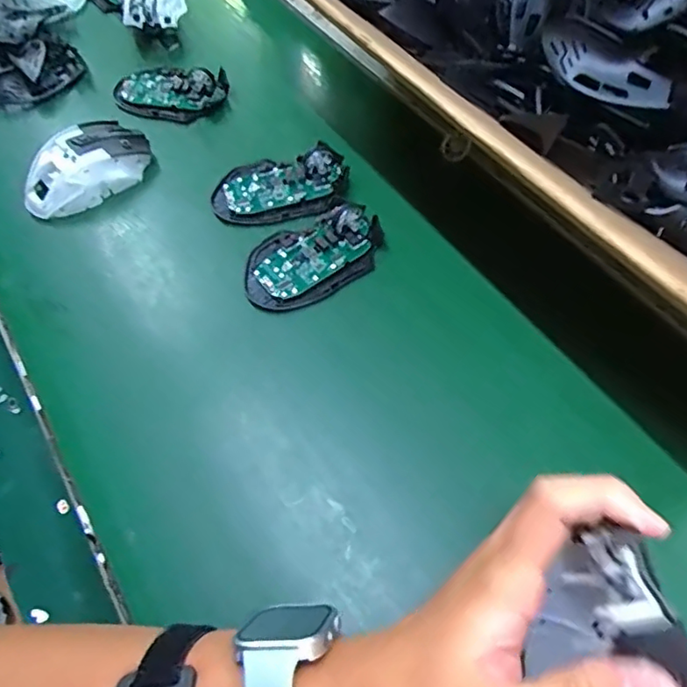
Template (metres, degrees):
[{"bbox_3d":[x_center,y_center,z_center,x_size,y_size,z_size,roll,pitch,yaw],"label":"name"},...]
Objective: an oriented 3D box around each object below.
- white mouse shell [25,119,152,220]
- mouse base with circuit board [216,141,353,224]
[{"bbox_3d":[-0.224,-0.153,0.497,0.111,0.035,0.061,-32,62,-14],"label":"white mouse shell"},{"bbox_3d":[-0.054,-0.135,0.483,0.113,0.024,0.057,-8,59,-1],"label":"mouse base with circuit board"}]

